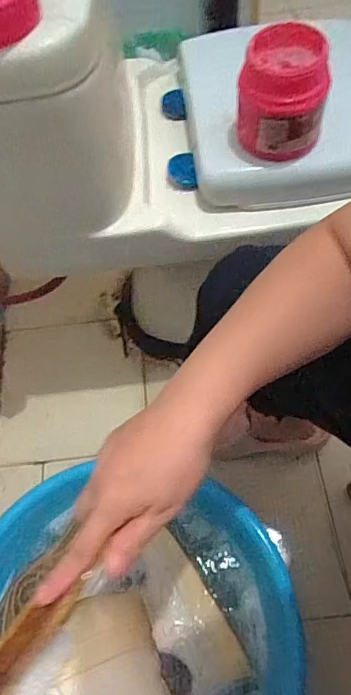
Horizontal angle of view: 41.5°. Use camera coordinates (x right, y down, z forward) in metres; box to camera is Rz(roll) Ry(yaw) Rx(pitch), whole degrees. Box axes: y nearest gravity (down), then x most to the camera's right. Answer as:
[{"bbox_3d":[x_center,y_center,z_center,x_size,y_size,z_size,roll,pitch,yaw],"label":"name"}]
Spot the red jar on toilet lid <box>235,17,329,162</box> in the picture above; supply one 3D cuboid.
[{"bbox_3d":[0.121,-0.284,0.528,0.099,0.107,0.080,5,61,7],"label":"red jar on toilet lid"}]

